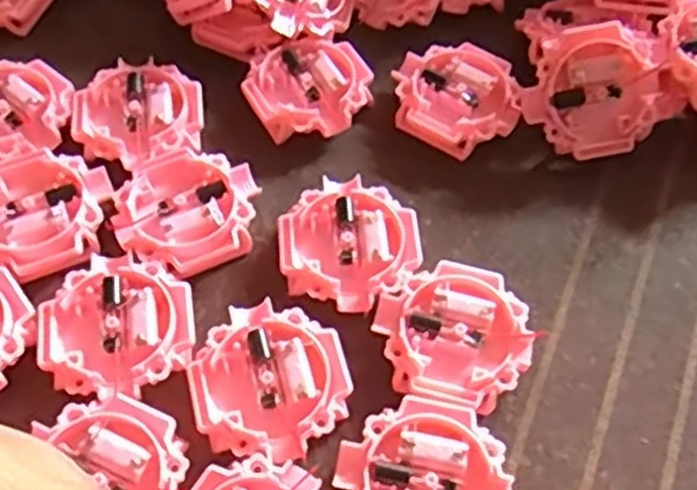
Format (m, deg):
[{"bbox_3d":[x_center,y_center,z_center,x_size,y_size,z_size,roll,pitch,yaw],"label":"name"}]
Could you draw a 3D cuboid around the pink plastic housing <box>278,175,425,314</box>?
[{"bbox_3d":[0.000,0.000,0.291,0.052,0.014,0.053,-3,59,-4],"label":"pink plastic housing"}]

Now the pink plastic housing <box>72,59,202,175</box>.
[{"bbox_3d":[-0.088,-0.053,0.319,0.052,0.015,0.050,1,59,-1],"label":"pink plastic housing"}]

